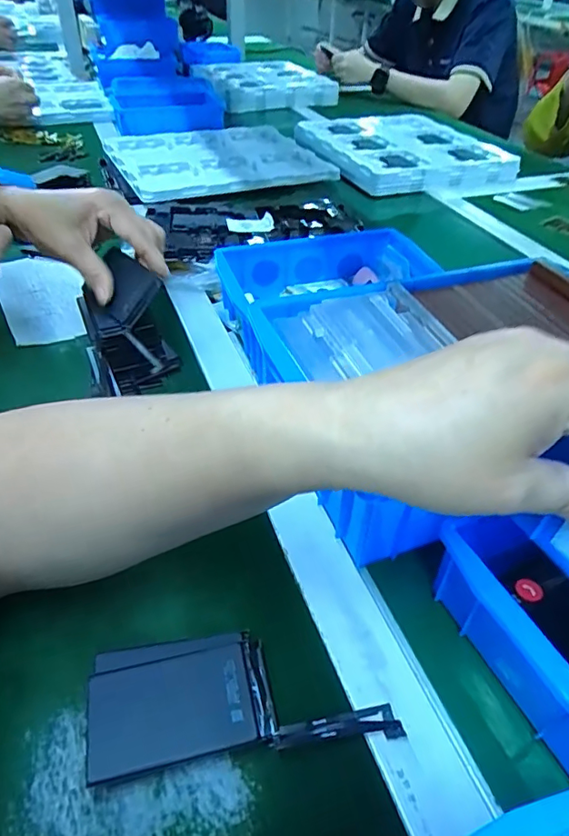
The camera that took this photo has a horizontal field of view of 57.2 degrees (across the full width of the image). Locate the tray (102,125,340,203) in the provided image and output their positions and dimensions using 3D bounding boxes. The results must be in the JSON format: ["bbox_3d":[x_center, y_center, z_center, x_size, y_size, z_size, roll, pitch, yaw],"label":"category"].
[{"bbox_3d":[-0.112,-0.435,0.876,0.337,0.033,0.307,-15,45,-18],"label":"tray"}]

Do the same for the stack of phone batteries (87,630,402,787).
[{"bbox_3d":[-0.022,0.137,0.262,0.144,0.015,0.057,-5,42,-8],"label":"stack of phone batteries"}]

